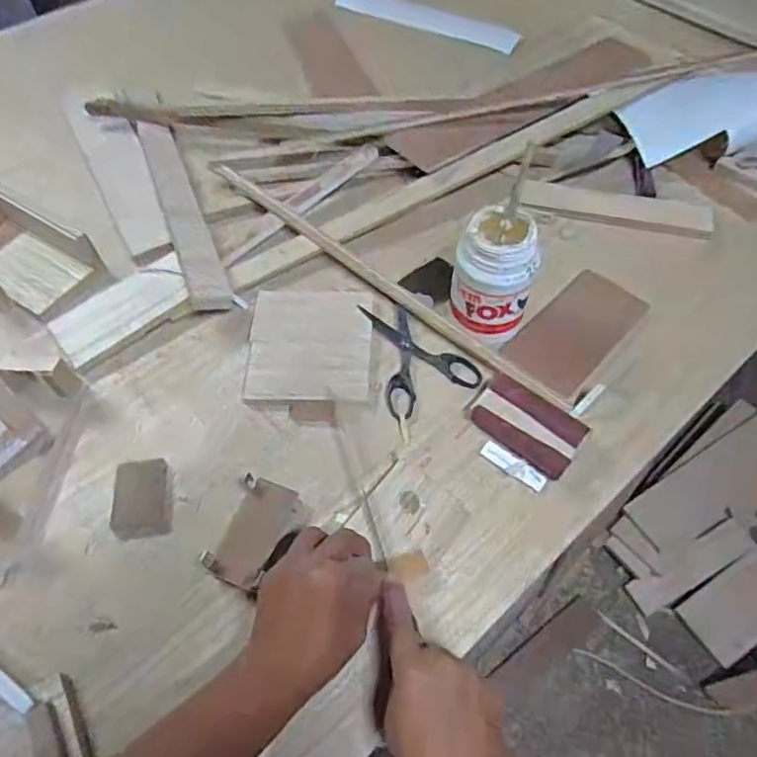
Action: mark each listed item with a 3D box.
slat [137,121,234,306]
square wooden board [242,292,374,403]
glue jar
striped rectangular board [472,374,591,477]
[{"bbox_3d":[-0.236,-0.208,0.687,0.042,0.016,0.348,-17,56,-17],"label":"slat"},{"bbox_3d":[-0.072,-0.037,0.609,0.127,0.004,0.136,0,61,0],"label":"square wooden board"},{"bbox_3d":[0.112,-0.097,0.568,0.074,0.123,0.077,0,61,0],"label":"glue jar"},{"bbox_3d":[0.140,0.043,0.543,0.099,0.030,0.056,38,67,19],"label":"striped rectangular board"}]

